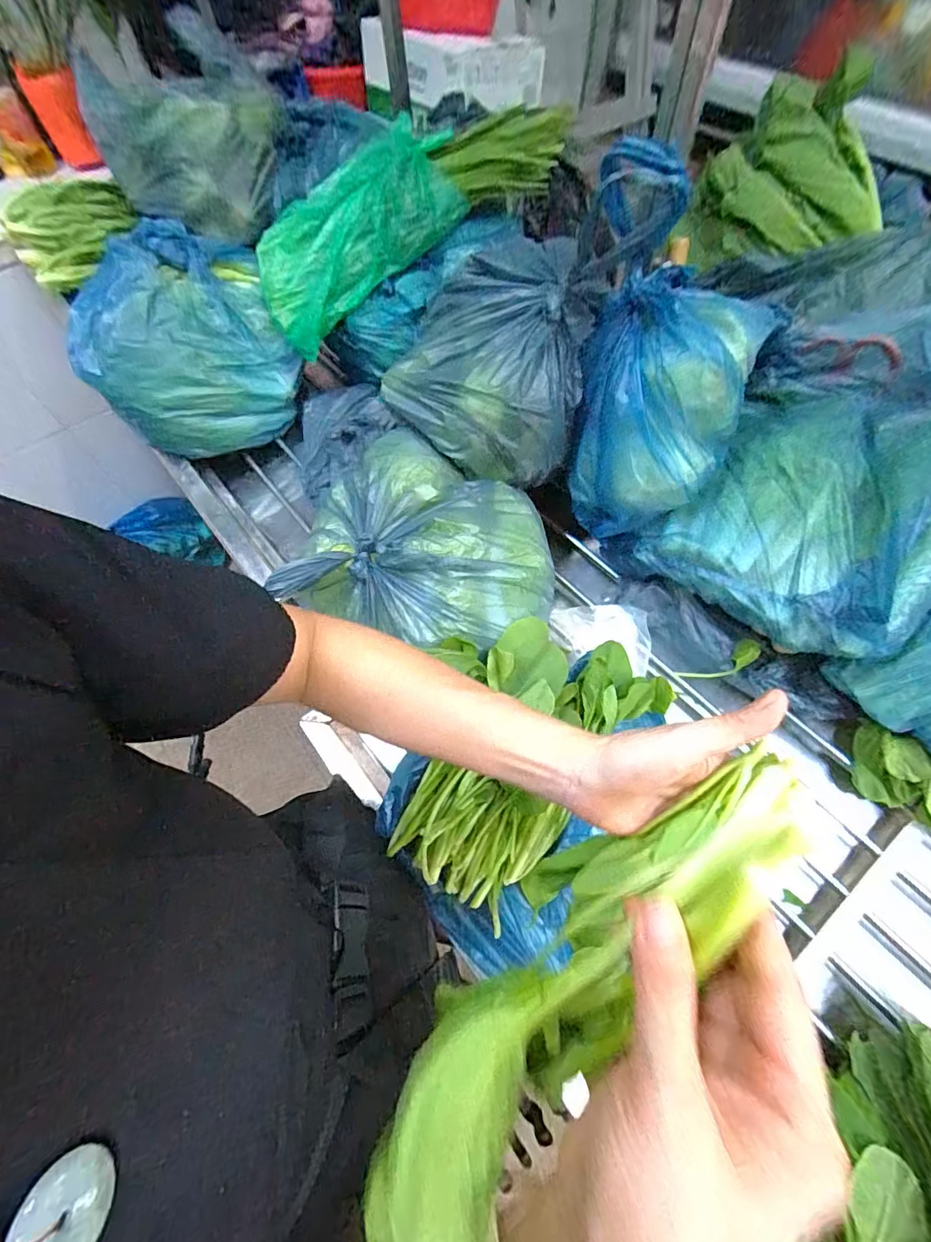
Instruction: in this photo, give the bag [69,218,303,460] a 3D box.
[{"bbox_3d":[-0.390,-0.382,0.709,0.269,0.199,0.205,-30,64,-13],"label":"bag"}]

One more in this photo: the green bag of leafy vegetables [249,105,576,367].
[{"bbox_3d":[-0.085,-0.535,0.649,0.435,0.124,0.130,-24,61,11],"label":"green bag of leafy vegetables"}]

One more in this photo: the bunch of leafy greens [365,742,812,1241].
[{"bbox_3d":[0.040,0.134,0.186,0.060,0.050,0.213,42,85,22],"label":"bunch of leafy greens"}]

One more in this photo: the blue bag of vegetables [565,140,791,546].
[{"bbox_3d":[0.186,-0.226,0.452,0.168,0.272,0.154,8,62,7],"label":"blue bag of vegetables"}]

